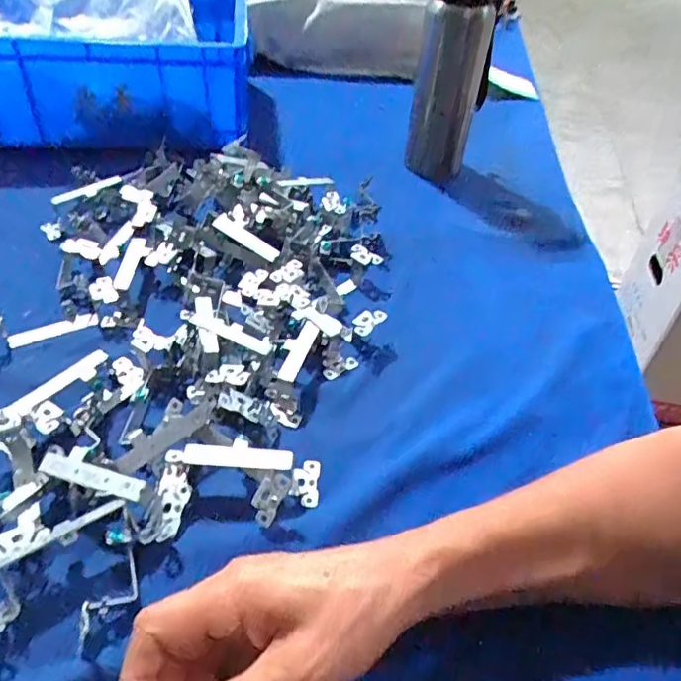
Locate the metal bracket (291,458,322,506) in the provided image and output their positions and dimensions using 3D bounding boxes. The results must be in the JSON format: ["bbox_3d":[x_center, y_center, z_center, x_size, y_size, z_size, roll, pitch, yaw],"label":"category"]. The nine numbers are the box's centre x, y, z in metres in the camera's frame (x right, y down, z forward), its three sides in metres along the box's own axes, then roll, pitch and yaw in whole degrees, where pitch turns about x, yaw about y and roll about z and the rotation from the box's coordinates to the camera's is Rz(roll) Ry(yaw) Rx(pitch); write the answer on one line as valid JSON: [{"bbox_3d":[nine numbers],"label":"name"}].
[{"bbox_3d":[-0.024,0.098,0.398,0.019,0.007,0.032,4,45,-2],"label":"metal bracket"}]

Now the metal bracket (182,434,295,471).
[{"bbox_3d":[-0.066,0.072,0.375,0.071,0.005,0.021,6,45,-1],"label":"metal bracket"}]

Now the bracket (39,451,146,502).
[{"bbox_3d":[-0.152,0.083,0.351,0.067,0.004,0.013,15,68,8],"label":"bracket"}]

